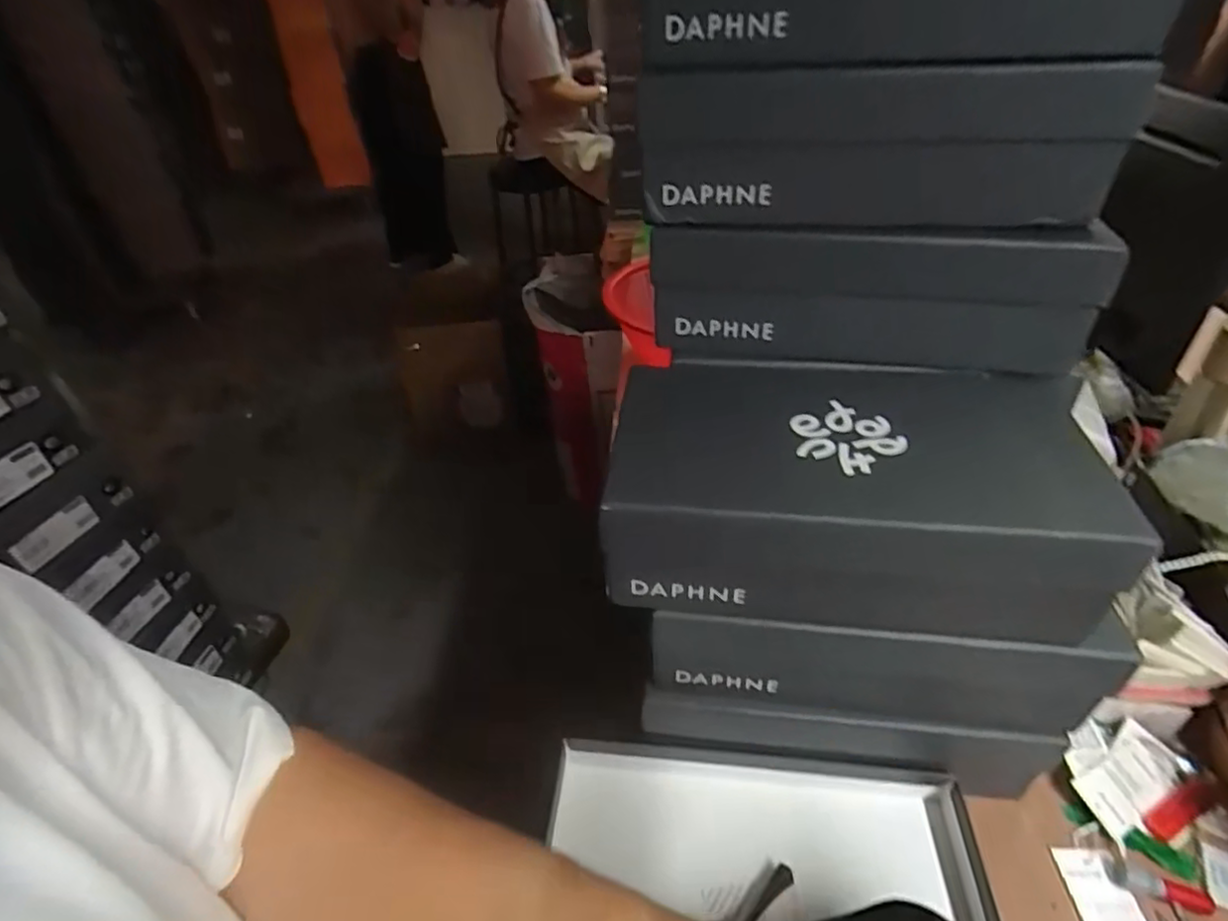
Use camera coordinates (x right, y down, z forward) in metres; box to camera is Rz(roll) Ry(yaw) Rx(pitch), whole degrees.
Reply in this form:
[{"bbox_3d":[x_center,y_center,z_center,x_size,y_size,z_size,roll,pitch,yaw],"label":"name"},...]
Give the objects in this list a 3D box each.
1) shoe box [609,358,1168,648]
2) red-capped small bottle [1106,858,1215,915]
[{"bbox_3d":[0.159,0.017,0.452,0.306,0.093,0.173,3,39,9],"label":"shoe box"},{"bbox_3d":[0.383,0.300,0.454,0.061,0.017,0.018,16,43,12],"label":"red-capped small bottle"}]

